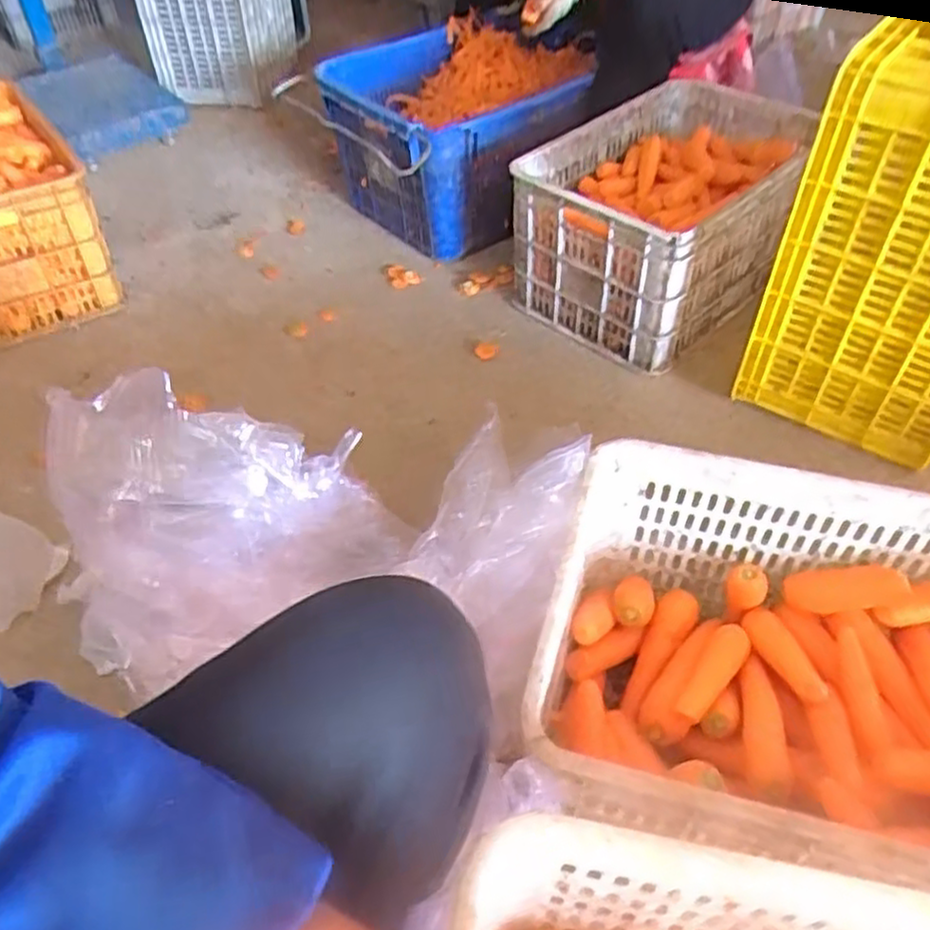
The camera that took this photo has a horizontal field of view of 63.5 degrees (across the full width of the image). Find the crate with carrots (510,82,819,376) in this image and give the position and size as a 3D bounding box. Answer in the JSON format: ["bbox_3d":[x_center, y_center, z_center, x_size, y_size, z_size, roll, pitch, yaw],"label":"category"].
[{"bbox_3d":[0.380,-0.457,1.381,0.352,0.259,0.541,34,57,30],"label":"crate with carrots"}]

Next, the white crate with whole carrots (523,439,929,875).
[{"bbox_3d":[0.340,0.212,0.697,0.517,0.225,0.352,10,48,12],"label":"white crate with whole carrots"}]

